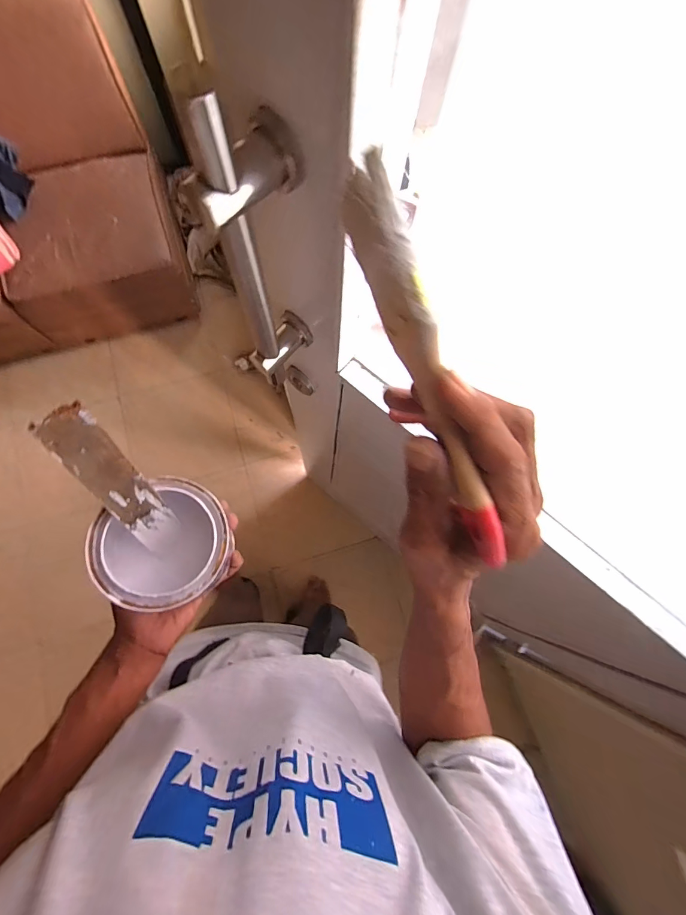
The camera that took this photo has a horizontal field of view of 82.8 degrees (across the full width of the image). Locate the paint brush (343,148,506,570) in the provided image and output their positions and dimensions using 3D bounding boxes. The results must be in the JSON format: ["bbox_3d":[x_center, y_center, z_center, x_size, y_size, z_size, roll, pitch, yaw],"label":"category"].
[{"bbox_3d":[0.037,-0.032,0.162,0.017,0.017,0.166,-25,102,-6],"label":"paint brush"}]

